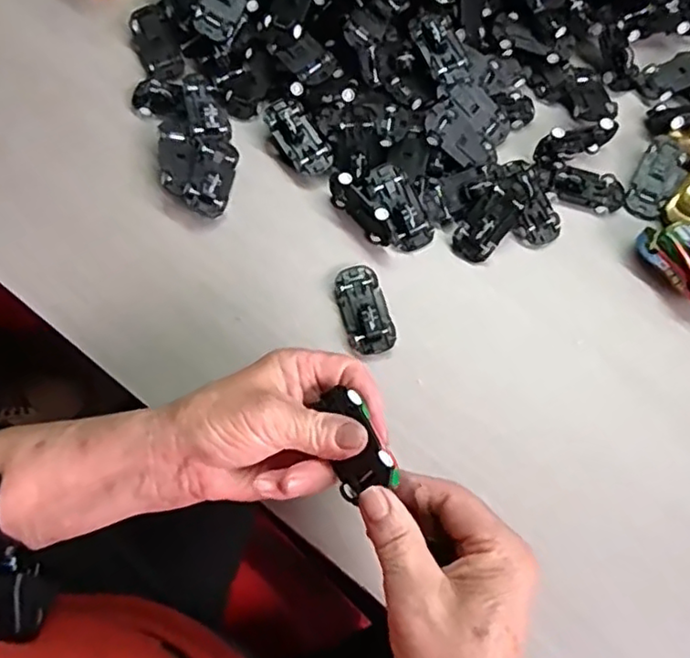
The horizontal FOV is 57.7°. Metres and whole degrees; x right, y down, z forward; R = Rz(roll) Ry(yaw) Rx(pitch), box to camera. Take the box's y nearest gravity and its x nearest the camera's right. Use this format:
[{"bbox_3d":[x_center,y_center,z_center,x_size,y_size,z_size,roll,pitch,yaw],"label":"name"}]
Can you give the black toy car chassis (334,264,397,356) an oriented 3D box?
[{"bbox_3d":[0.013,-0.015,0.433,0.032,0.011,0.065,-17,72,-5],"label":"black toy car chassis"}]

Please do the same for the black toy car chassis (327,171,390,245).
[{"bbox_3d":[0.010,-0.088,0.446,0.013,0.028,0.062,-38,75,-11],"label":"black toy car chassis"}]

